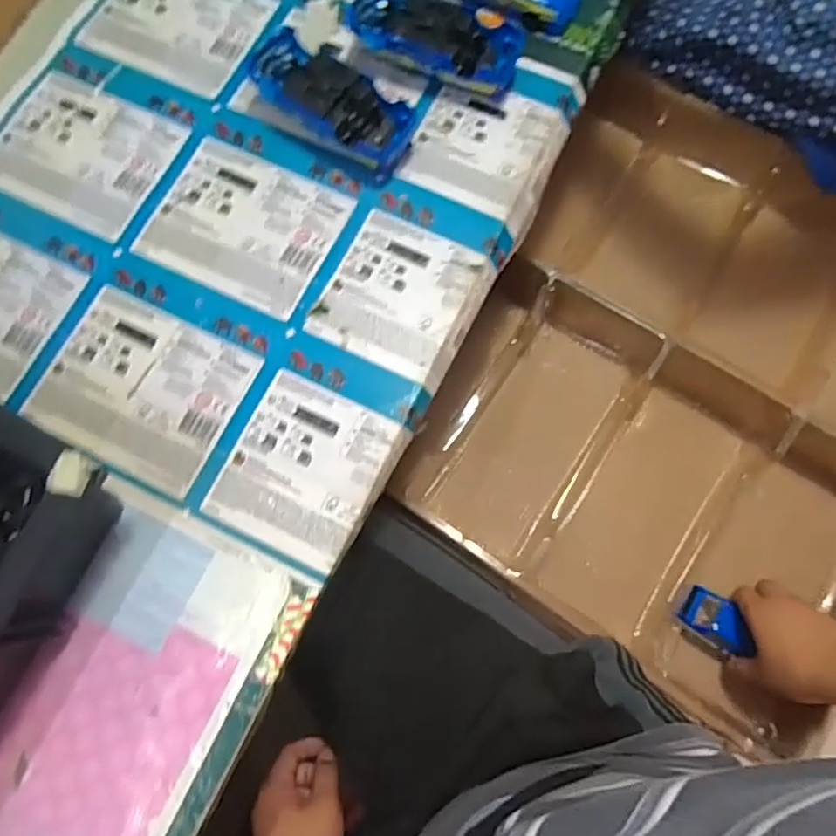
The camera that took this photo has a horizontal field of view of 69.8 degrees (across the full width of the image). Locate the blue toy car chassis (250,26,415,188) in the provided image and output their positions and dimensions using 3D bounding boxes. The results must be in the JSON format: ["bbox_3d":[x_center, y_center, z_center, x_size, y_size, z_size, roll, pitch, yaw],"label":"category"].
[{"bbox_3d":[-0.071,-0.244,0.460,0.145,0.035,0.063,39,77,11],"label":"blue toy car chassis"}]

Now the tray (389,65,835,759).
[{"bbox_3d":[0.324,-0.044,0.689,0.487,0.121,0.624,34,76,10],"label":"tray"}]

